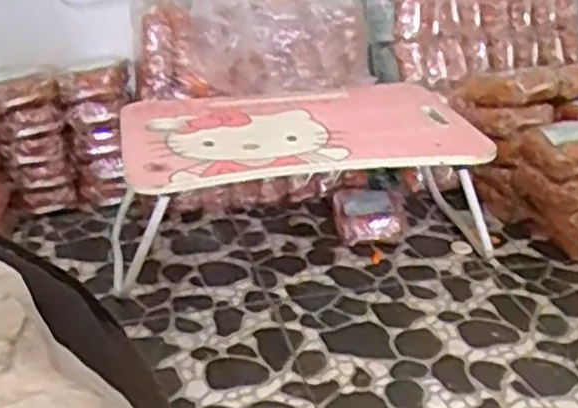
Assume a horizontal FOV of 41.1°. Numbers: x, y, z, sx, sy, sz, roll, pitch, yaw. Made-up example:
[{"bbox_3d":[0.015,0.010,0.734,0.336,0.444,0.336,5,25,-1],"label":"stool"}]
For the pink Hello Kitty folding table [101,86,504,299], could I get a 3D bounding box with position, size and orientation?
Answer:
[{"bbox_3d":[0.020,-0.024,1.399,0.689,0.274,0.348,-4,26,-9],"label":"pink Hello Kitty folding table"}]

